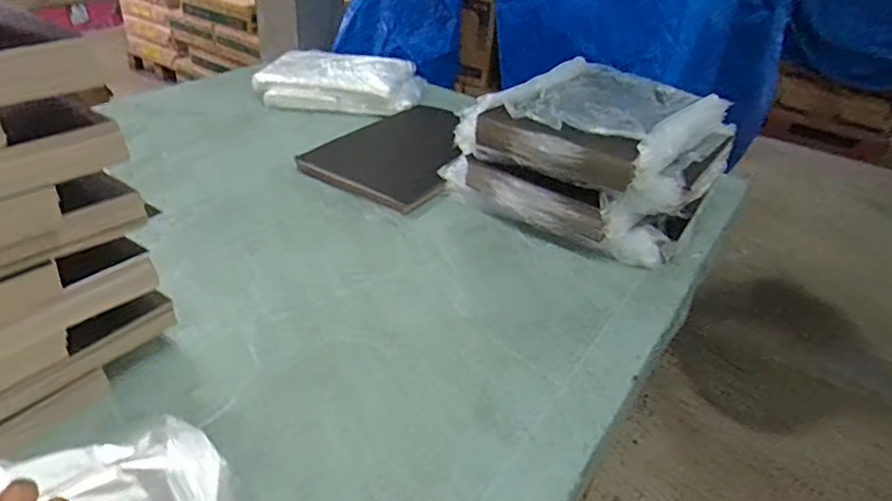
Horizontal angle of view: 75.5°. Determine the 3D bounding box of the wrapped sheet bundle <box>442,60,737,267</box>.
[{"bbox_3d":[0.240,-0.164,0.945,0.371,0.183,0.331,29,41,28],"label":"wrapped sheet bundle"}]

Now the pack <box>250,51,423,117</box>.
[{"bbox_3d":[-0.237,-0.380,1.308,0.355,0.065,0.215,13,35,10],"label":"pack"}]

